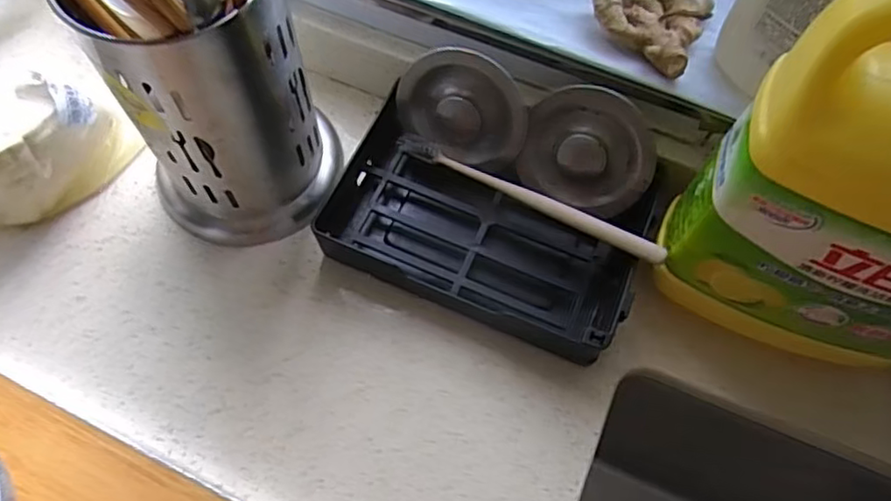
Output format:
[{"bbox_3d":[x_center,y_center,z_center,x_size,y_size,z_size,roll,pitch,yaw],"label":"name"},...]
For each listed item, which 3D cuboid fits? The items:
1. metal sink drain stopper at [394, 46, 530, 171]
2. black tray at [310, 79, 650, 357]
[{"bbox_3d":[0.012,-0.090,0.388,0.082,0.065,0.013,27,35,7],"label":"metal sink drain stopper"},{"bbox_3d":[0.023,-0.017,0.391,0.189,0.043,0.109,23,67,7],"label":"black tray"}]

